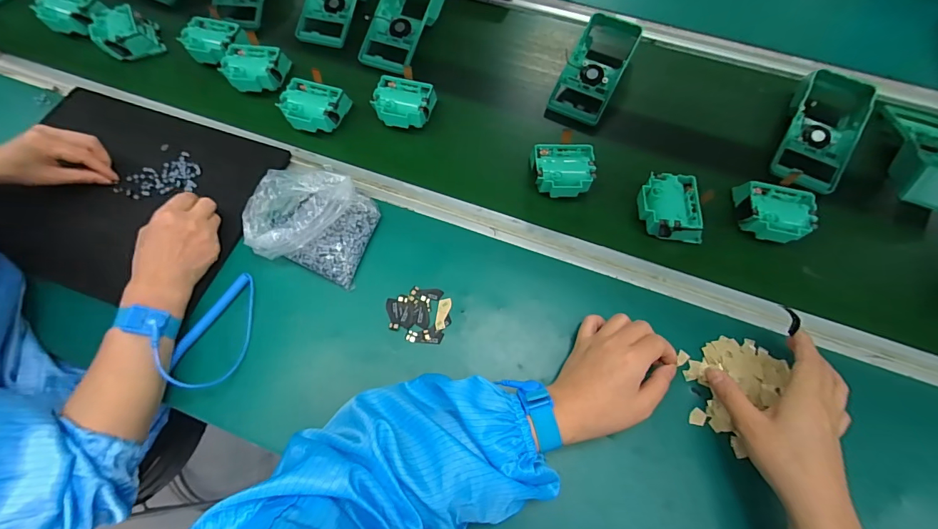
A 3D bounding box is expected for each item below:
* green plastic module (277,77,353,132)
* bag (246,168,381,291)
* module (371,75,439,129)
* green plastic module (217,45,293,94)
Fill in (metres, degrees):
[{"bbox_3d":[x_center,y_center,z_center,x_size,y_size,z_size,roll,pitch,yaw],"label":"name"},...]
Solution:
[{"bbox_3d":[-0.212,-0.213,0.546,0.080,0.037,0.071,9,68,3],"label":"green plastic module"},{"bbox_3d":[-0.182,-0.055,0.459,0.135,0.054,0.121,17,69,6],"label":"bag"},{"bbox_3d":[-0.091,-0.220,0.552,0.078,0.041,0.068,12,68,4],"label":"module"},{"bbox_3d":[-0.312,-0.281,0.576,0.076,0.034,0.073,1,65,3],"label":"green plastic module"}]

